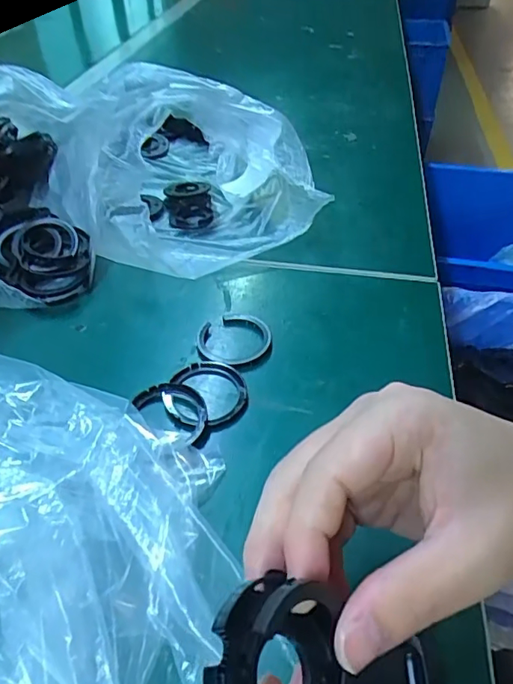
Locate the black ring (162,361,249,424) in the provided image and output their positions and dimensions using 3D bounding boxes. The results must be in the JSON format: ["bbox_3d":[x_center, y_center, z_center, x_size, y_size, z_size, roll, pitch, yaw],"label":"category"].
[{"bbox_3d":[-0.032,0.030,0.328,0.051,0.006,0.050,1,44,-1],"label":"black ring"}]

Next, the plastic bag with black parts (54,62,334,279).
[{"bbox_3d":[-0.080,-0.164,0.465,0.184,0.088,0.246,-26,51,-26],"label":"plastic bag with black parts"}]

